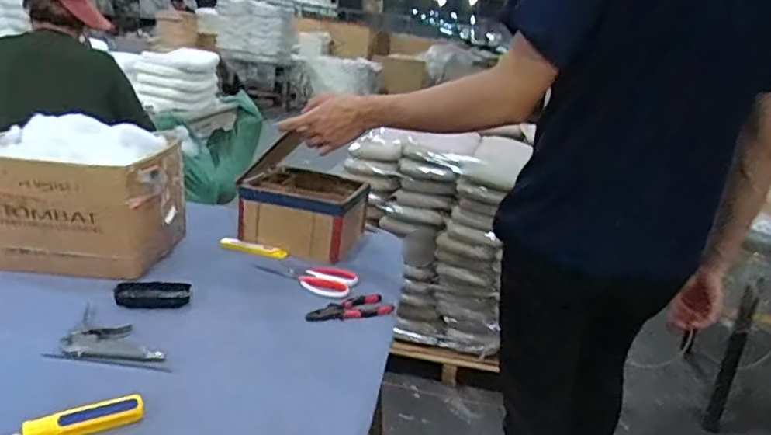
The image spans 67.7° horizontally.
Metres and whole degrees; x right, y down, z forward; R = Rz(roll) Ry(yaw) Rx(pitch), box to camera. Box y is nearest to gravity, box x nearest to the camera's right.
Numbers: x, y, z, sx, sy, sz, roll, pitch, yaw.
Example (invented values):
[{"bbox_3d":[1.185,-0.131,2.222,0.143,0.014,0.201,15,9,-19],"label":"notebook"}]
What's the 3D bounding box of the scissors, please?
[{"bbox_3d":[-0.144,0.110,1.028,0.178,0.014,0.106,7,17,0],"label":"scissors"}]

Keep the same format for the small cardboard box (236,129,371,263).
[{"bbox_3d":[-0.171,-0.020,1.247,0.226,0.141,0.247,10,17,10],"label":"small cardboard box"}]

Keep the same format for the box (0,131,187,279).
[{"bbox_3d":[-0.541,-0.028,1.013,0.298,0.190,0.222,7,17,0],"label":"box"}]

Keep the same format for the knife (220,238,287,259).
[{"bbox_3d":[-0.262,0.059,1.136,0.134,0.020,0.025,10,17,10],"label":"knife"}]

